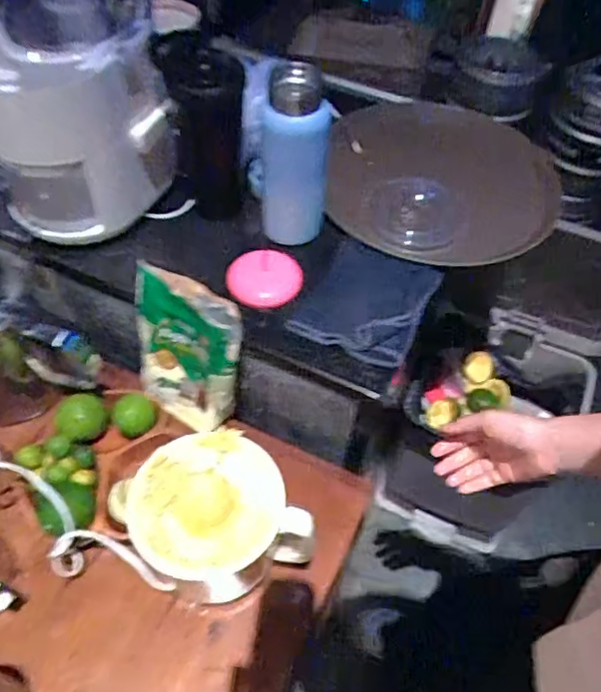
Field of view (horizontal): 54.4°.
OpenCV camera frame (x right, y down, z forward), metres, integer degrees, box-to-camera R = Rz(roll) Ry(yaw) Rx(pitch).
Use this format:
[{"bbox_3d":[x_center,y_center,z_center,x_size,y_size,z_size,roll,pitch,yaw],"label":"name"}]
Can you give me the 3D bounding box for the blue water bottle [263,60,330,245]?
[{"bbox_3d":[-0.007,-0.210,0.691,0.081,0.233,0.068,4,54,-1],"label":"blue water bottle"}]

